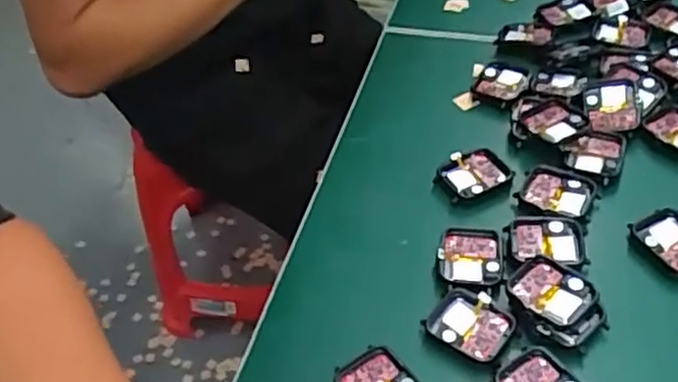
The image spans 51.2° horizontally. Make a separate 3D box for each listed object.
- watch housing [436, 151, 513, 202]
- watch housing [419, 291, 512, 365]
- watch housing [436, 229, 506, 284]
[{"bbox_3d":[0.089,-0.011,0.473,0.044,0.008,0.036,-24,48,-15],"label":"watch housing"},{"bbox_3d":[0.072,0.073,0.393,0.046,0.006,0.036,23,53,26],"label":"watch housing"},{"bbox_3d":[0.079,0.040,0.425,0.038,0.006,0.044,3,47,9],"label":"watch housing"}]

